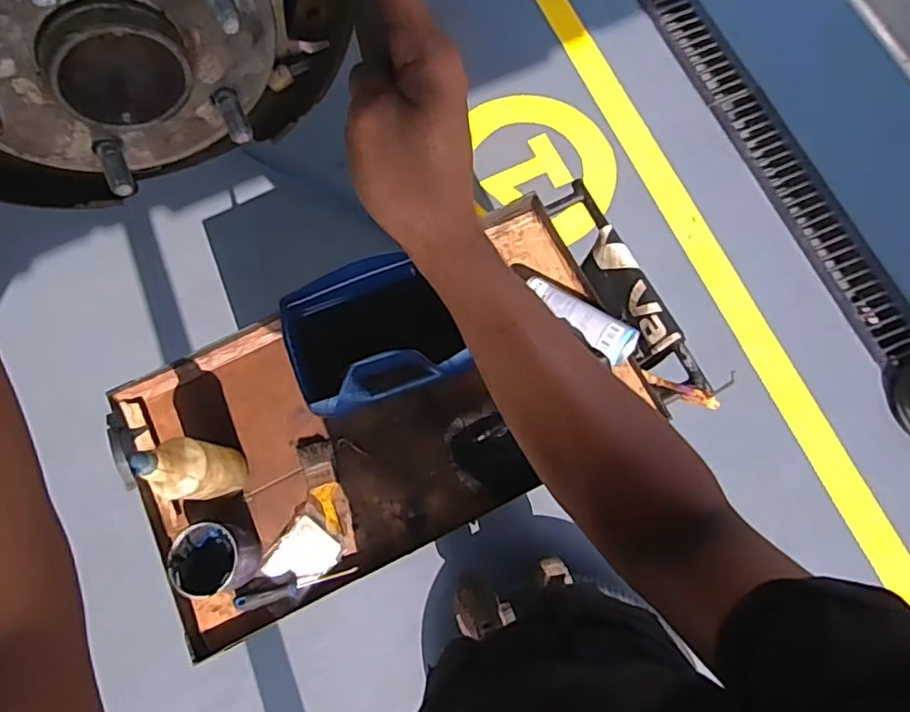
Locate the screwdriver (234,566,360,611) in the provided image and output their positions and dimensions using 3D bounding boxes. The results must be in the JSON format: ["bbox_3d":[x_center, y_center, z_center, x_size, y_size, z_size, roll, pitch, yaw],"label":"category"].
[{"bbox_3d":[-0.239,0.353,0.895,0.189,0.016,0.022,-13,74,-4],"label":"screwdriver"}]

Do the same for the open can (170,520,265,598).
[{"bbox_3d":[-0.352,0.299,0.878,0.104,0.099,0.101,-9,74,-3],"label":"open can"}]

